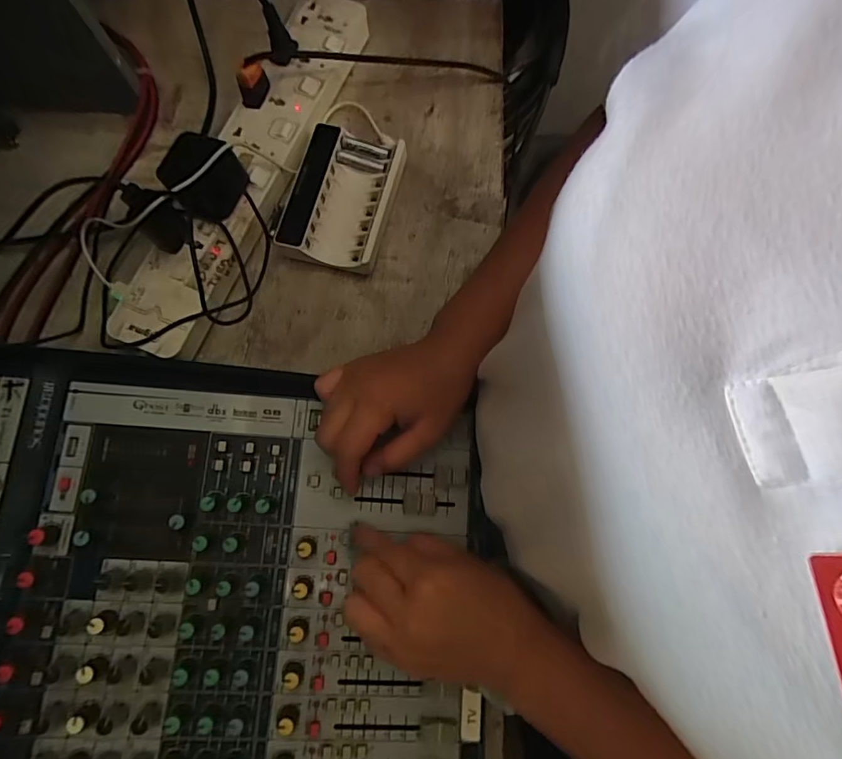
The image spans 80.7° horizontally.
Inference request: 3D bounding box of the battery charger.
[{"bbox_3d":[-0.072,-0.164,0.438,0.093,0.027,0.127,16,77,4],"label":"battery charger"}]

